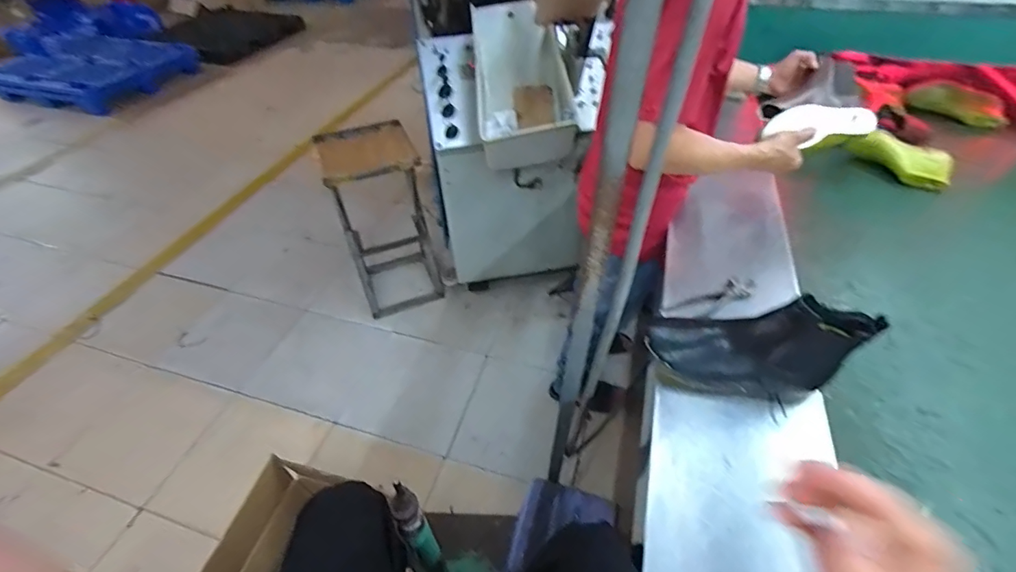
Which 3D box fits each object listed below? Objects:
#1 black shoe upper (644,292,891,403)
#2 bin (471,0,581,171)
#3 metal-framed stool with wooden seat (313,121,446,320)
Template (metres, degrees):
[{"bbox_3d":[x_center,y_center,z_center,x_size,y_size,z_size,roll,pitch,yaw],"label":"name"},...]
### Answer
[{"bbox_3d":[0.342,0.083,0.613,0.262,0.142,0.076,11,47,13],"label":"black shoe upper"},{"bbox_3d":[0.048,-0.555,1.231,0.268,0.335,0.349,-4,45,-2],"label":"bin"},{"bbox_3d":[-0.476,-0.231,1.687,0.316,0.675,0.341,-18,47,-15],"label":"metal-framed stool with wooden seat"}]

